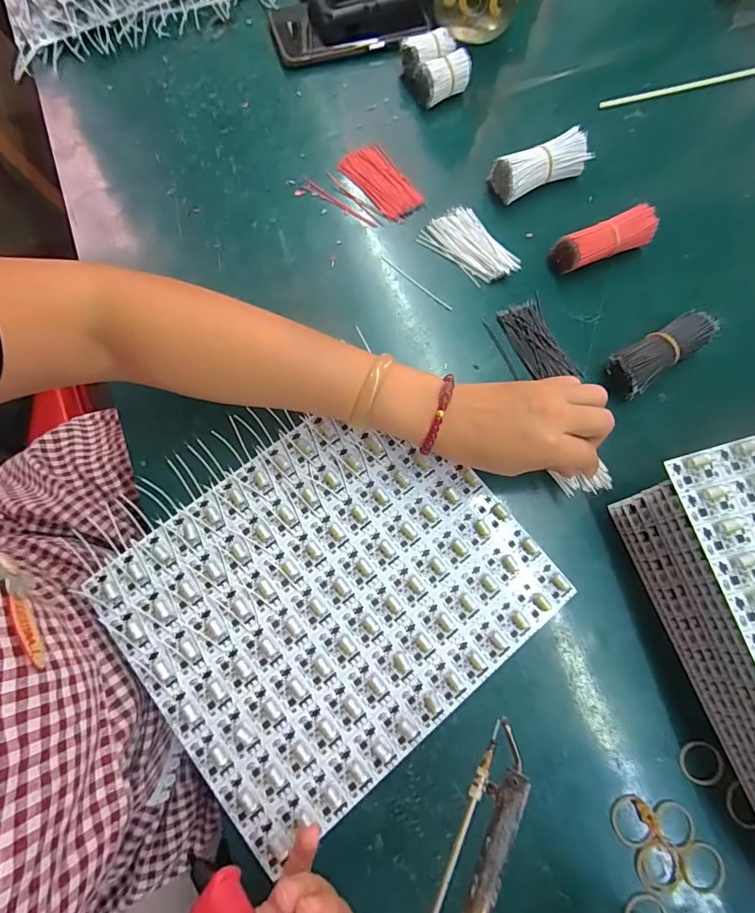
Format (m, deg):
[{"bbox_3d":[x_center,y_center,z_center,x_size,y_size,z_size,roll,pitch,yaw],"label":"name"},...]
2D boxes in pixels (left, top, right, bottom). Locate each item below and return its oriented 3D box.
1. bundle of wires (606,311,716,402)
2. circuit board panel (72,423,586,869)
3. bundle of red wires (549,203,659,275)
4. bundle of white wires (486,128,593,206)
[{"bbox_3d":[0.243,-0.089,0.376,0.089,0.036,0.036,-33,80,-7],"label":"bundle of wires"},{"bbox_3d":[-0.035,0.103,0.333,0.284,0.009,0.241,-39,81,-10],"label":"circuit board panel"},{"bbox_3d":[0.209,-0.199,0.402,0.087,0.034,0.031,-22,79,-5],"label":"bundle of red wires"},{"bbox_3d":[0.156,-0.277,0.418,0.088,0.032,0.032,-22,79,-5],"label":"bundle of white wires"}]

